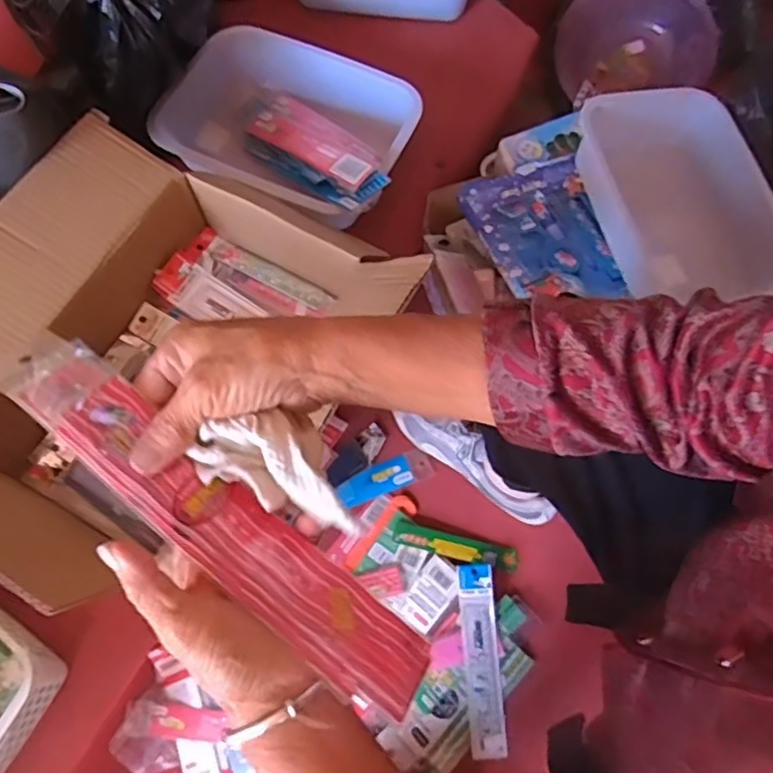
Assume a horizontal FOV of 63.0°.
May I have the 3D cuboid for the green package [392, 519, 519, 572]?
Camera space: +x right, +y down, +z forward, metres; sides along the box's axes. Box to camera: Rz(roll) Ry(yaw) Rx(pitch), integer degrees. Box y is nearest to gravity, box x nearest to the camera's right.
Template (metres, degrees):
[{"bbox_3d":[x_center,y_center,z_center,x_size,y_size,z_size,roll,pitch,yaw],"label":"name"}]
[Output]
[{"bbox_3d":[0.085,0.197,0.780,0.154,0.010,0.032,13,69,7],"label":"green package"}]

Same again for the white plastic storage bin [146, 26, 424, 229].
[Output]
[{"bbox_3d":[-0.141,-0.310,0.780,0.336,0.096,0.213,24,70,11],"label":"white plastic storage bin"}]

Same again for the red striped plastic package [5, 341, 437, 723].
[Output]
[{"bbox_3d":[-0.083,0.070,0.329,0.256,0.008,0.050,40,46,1],"label":"red striped plastic package"}]

